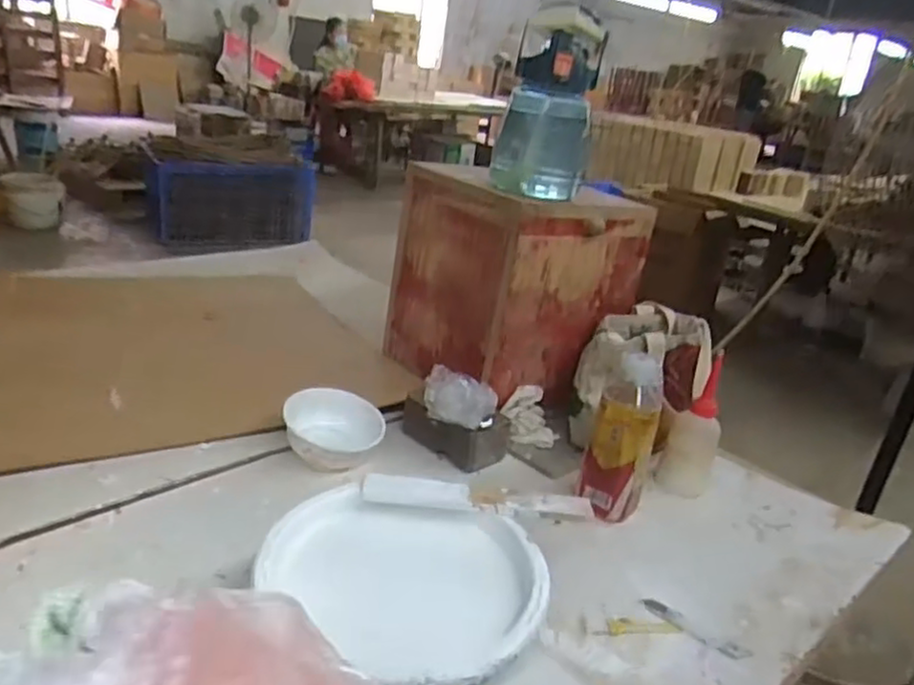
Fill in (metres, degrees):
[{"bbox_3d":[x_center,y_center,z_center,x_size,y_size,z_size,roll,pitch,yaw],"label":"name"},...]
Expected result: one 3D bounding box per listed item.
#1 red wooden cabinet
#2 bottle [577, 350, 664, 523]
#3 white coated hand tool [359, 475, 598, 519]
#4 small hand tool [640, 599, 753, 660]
[{"bbox_3d":[0.074,-0.088,1.013,0.251,0.282,0.257,-9,28,-34],"label":"red wooden cabinet"},{"bbox_3d":[0.180,0.105,0.776,0.070,0.175,0.056,15,24,16],"label":"bottle"},{"bbox_3d":[0.018,0.135,0.625,0.199,0.016,0.026,7,23,-2],"label":"white coated hand tool"},{"bbox_3d":[0.214,0.260,0.646,0.098,0.004,0.022,24,28,33],"label":"small hand tool"}]

